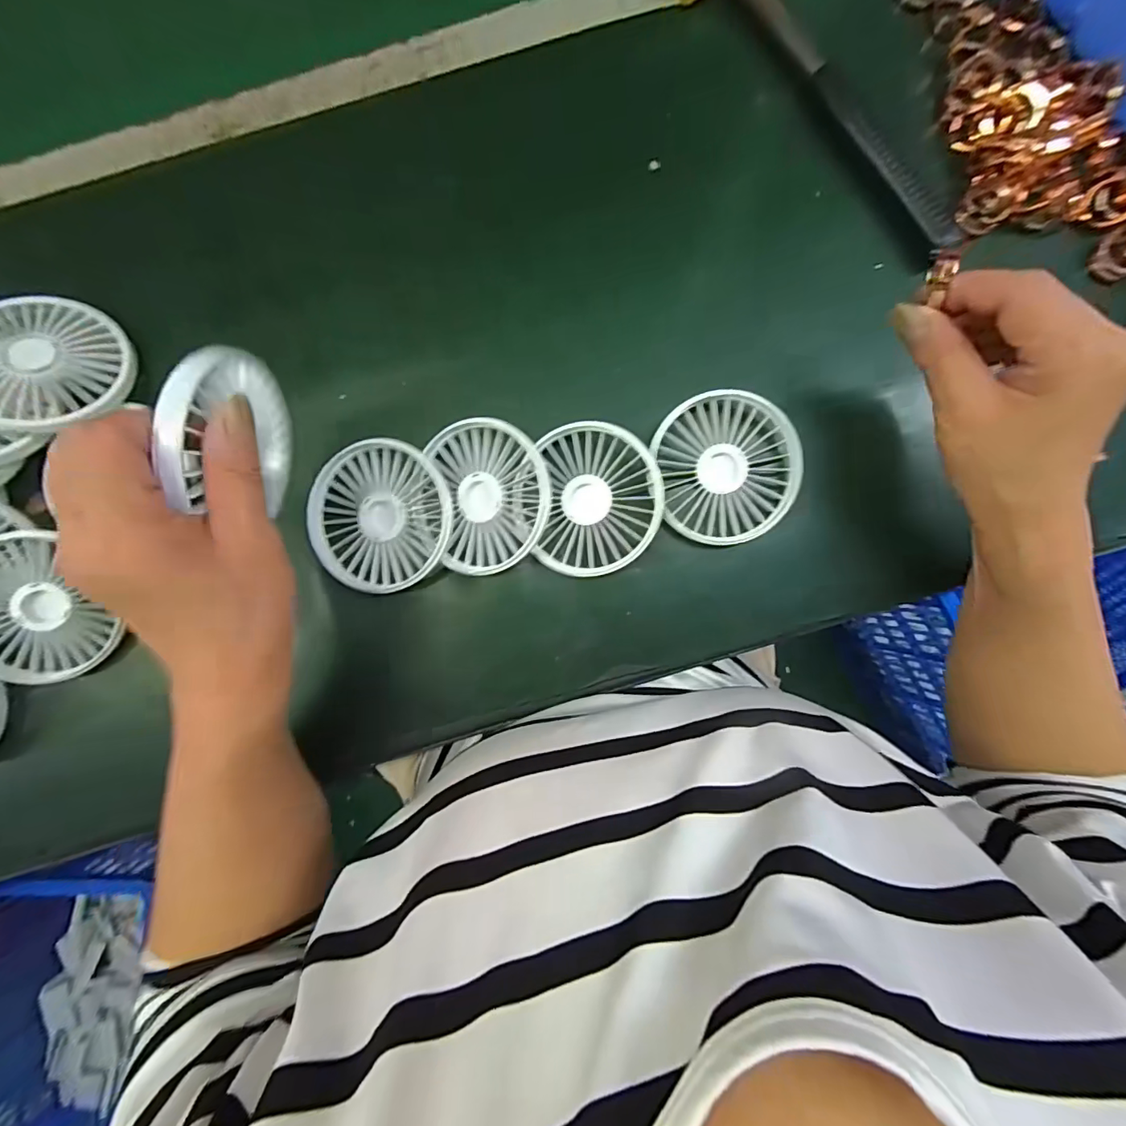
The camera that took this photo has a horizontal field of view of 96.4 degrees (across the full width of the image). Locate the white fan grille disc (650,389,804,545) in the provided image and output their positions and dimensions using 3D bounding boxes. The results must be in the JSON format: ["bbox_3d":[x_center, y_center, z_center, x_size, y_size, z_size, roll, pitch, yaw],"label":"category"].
[{"bbox_3d":[0.099,-0.057,0.301,0.080,0.010,0.087,0,96,-1],"label":"white fan grille disc"}]

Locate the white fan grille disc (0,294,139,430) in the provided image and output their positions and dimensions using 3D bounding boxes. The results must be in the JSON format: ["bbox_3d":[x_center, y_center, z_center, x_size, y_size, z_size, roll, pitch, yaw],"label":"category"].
[{"bbox_3d":[-0.308,-0.120,0.296,0.087,0.007,0.086,4,73,-14],"label":"white fan grille disc"}]

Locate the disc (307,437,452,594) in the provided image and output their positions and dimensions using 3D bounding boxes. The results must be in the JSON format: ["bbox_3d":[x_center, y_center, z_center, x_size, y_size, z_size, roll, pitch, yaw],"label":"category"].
[{"bbox_3d":[-0.110,-0.028,0.302,0.085,0.025,0.087,0,96,-1],"label":"disc"}]

